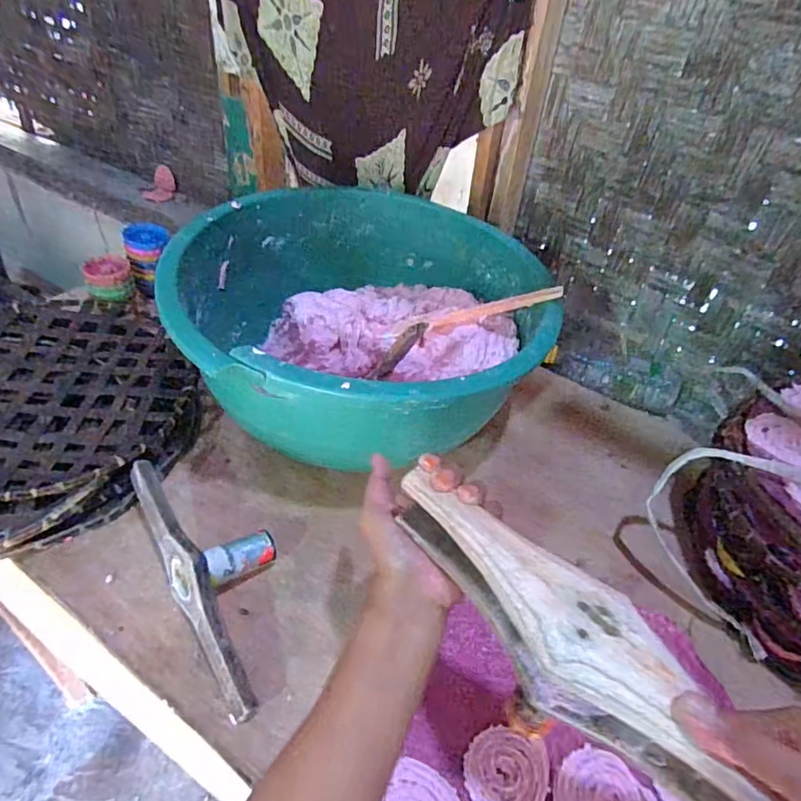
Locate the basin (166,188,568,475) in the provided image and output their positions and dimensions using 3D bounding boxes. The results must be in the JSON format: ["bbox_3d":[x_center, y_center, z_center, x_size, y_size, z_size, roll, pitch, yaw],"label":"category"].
[{"bbox_3d":[-0.042,-0.103,0.674,0.408,0.159,0.418,4,41,-4],"label":"basin"}]

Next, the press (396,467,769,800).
[{"bbox_3d":[0.098,0.136,0.326,0.064,0.060,0.254,-29,59,-34],"label":"press"}]

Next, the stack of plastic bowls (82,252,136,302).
[{"bbox_3d":[-0.421,-0.176,0.780,0.061,0.049,0.056,-13,45,-22],"label":"stack of plastic bowls"}]

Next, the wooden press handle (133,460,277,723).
[{"bbox_3d":[-0.166,0.155,0.510,0.096,0.070,0.249,-19,48,-27],"label":"wooden press handle"}]

